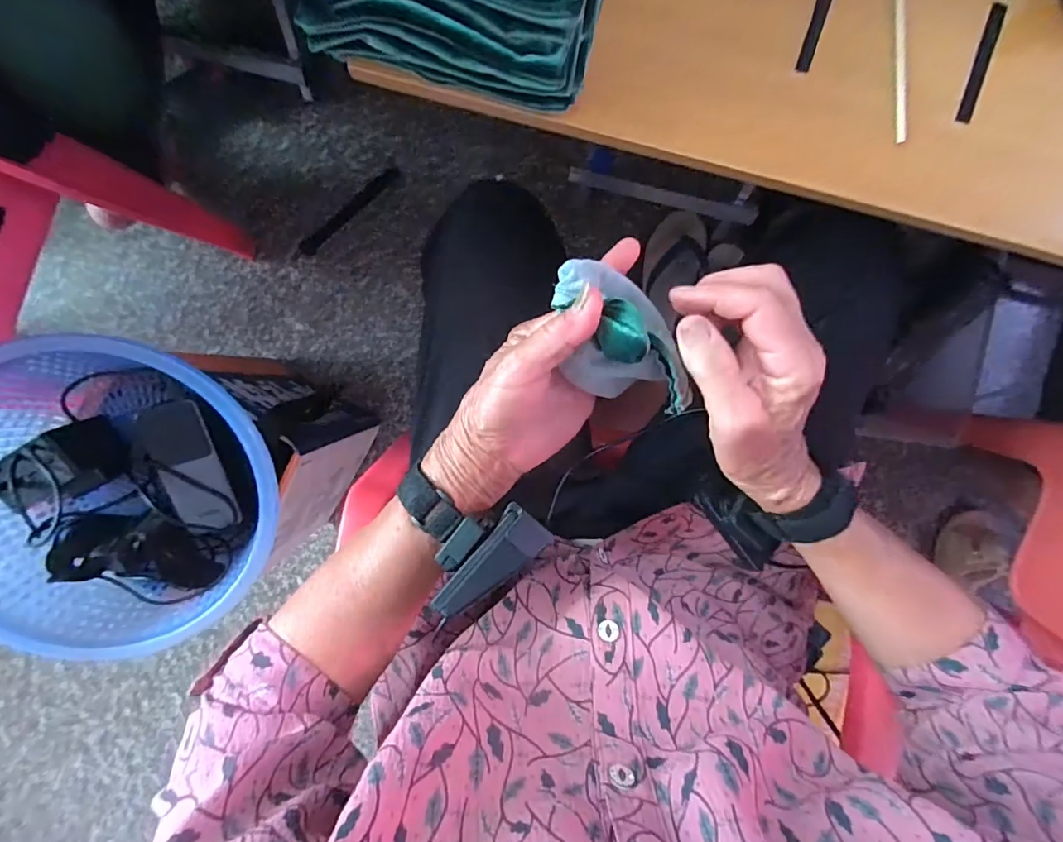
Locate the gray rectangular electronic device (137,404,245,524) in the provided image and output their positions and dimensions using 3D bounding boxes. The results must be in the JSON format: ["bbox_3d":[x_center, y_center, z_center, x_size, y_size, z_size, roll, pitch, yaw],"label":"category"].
[{"bbox_3d":[-0.337,0.046,0.486,0.065,0.018,0.123,-13,96,1],"label":"gray rectangular electronic device"}]

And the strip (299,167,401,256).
[{"bbox_3d":[-0.299,-0.347,0.821,0.203,0.009,0.025,-40,95,3],"label":"strip"}]

